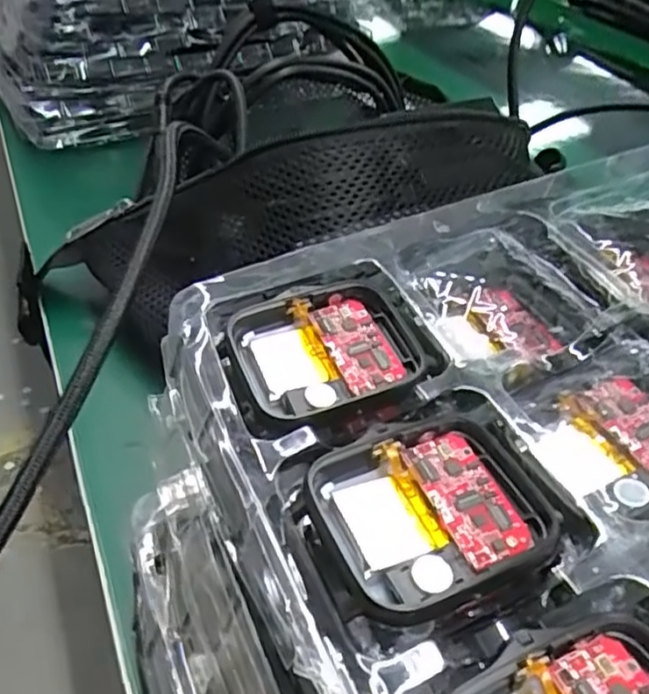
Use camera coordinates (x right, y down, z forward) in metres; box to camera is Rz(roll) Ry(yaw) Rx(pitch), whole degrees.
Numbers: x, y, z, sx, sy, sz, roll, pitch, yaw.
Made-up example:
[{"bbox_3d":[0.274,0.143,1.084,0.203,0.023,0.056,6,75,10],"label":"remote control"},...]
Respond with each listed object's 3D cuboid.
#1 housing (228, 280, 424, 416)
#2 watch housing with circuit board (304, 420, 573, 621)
[{"bbox_3d":[0.003,0.002,0.164,0.046,0.012,0.037,-12,45,-15],"label":"housing"},{"bbox_3d":[0.022,0.033,0.132,0.045,0.008,0.038,-12,45,-15],"label":"watch housing with circuit board"}]

